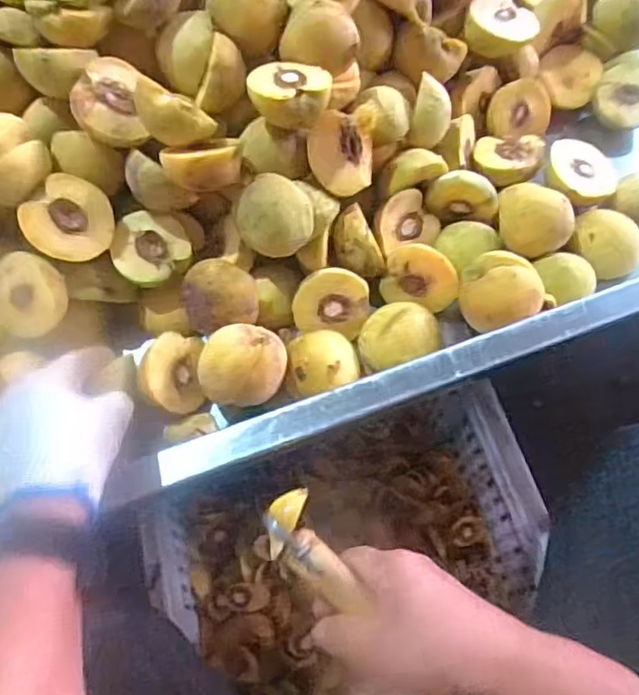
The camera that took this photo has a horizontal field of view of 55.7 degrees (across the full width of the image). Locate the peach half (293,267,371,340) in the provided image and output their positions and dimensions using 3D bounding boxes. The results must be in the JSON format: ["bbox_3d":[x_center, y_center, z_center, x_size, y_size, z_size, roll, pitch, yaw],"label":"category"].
[{"bbox_3d":[0.009,-0.037,0.468,0.056,0.025,0.050,3,107,-3],"label":"peach half"}]

